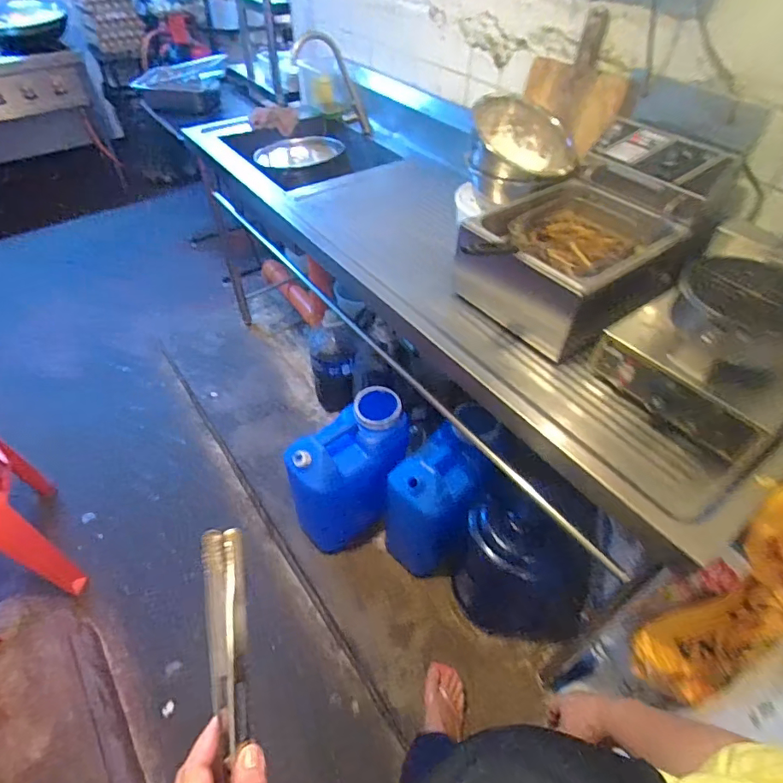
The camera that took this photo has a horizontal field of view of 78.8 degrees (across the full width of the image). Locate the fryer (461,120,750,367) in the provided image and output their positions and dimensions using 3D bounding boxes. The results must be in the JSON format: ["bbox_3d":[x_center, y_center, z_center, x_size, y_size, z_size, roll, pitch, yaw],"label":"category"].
[{"bbox_3d":[0.380,-0.293,0.878,0.435,0.247,0.294,-31,56,-26],"label":"fryer"}]

